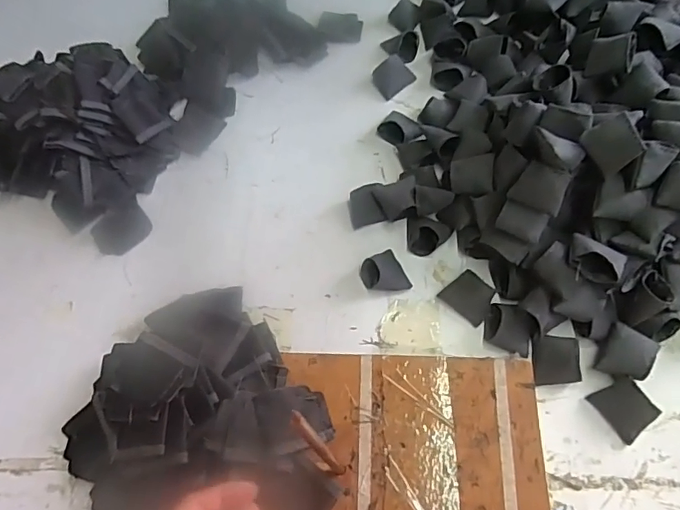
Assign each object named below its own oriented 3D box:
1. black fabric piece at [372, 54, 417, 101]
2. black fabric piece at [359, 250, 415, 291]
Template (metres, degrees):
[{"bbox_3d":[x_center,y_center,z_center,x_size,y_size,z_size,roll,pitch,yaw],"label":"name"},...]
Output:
[{"bbox_3d":[0.060,-0.201,0.548,0.048,0.020,0.032,-39,69,-14],"label":"black fabric piece"},{"bbox_3d":[0.039,0.015,0.439,0.039,0.024,0.039,-21,62,-12],"label":"black fabric piece"}]

